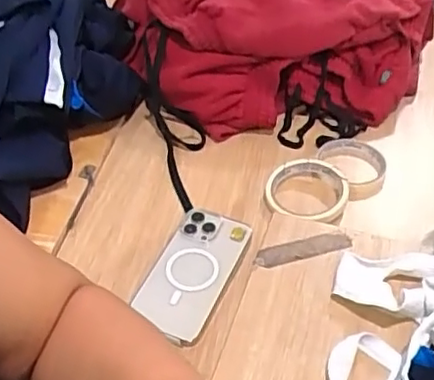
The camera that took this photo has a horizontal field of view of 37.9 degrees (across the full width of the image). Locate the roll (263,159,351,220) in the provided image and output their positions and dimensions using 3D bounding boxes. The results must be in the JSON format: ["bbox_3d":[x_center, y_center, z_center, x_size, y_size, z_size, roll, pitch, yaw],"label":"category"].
[{"bbox_3d":[0.105,0.004,0.736,0.095,0.026,0.107,4,44,4],"label":"roll"}]

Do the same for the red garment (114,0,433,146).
[{"bbox_3d":[0.072,-0.250,0.898,0.381,0.177,0.362,0,44,0],"label":"red garment"}]

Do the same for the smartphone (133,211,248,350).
[{"bbox_3d":[-0.026,0.083,0.659,0.079,0.016,0.152,19,47,18],"label":"smartphone"}]

